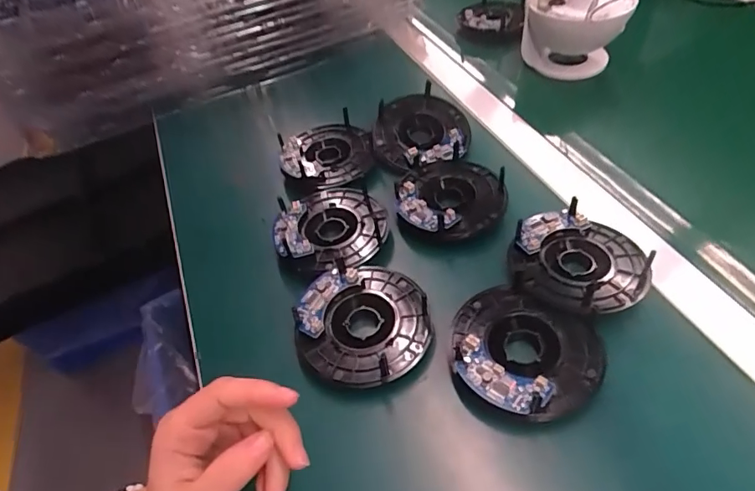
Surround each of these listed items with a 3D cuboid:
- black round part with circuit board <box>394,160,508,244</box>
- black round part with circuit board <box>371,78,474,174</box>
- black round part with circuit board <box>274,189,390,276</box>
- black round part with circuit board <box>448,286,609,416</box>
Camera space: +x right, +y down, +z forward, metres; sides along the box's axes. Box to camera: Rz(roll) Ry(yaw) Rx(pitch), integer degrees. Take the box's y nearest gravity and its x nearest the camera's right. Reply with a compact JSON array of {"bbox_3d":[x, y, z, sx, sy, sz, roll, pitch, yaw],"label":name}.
[{"bbox_3d":[0.068,-0.049,0.440,0.101,0.017,0.101,-4,49,5],"label":"black round part with circuit board"},{"bbox_3d":[0.045,-0.118,0.491,0.099,0.023,0.105,-4,49,5],"label":"black round part with circuit board"},{"bbox_3d":[-0.040,-0.020,0.421,0.094,0.016,0.097,17,53,22],"label":"black round part with circuit board"},{"bbox_3d":[0.099,0.073,0.327,0.097,0.018,0.088,27,58,28],"label":"black round part with circuit board"}]

